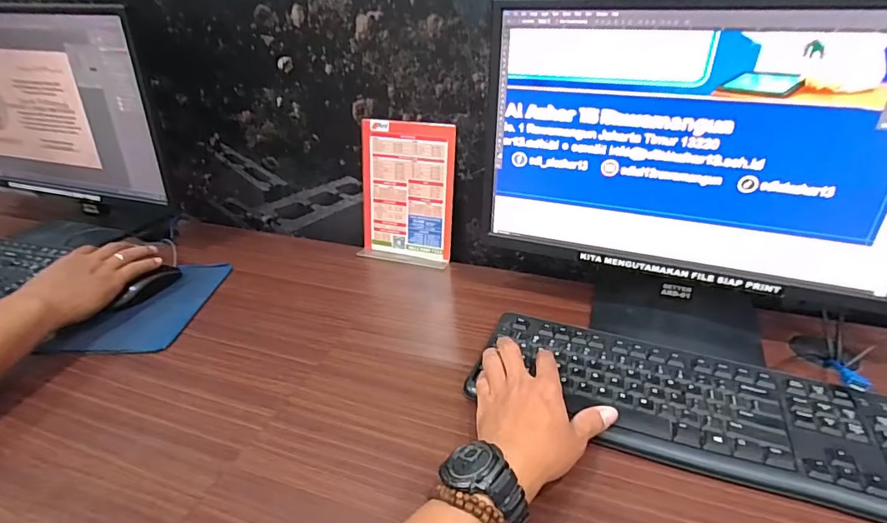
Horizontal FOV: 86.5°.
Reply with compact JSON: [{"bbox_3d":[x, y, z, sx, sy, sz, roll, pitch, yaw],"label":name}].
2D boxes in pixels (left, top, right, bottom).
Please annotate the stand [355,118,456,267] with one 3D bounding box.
[{"bbox_3d":[-0.059,-0.101,0.730,0.150,0.208,0.049,9,29,16],"label":"stand"}]

